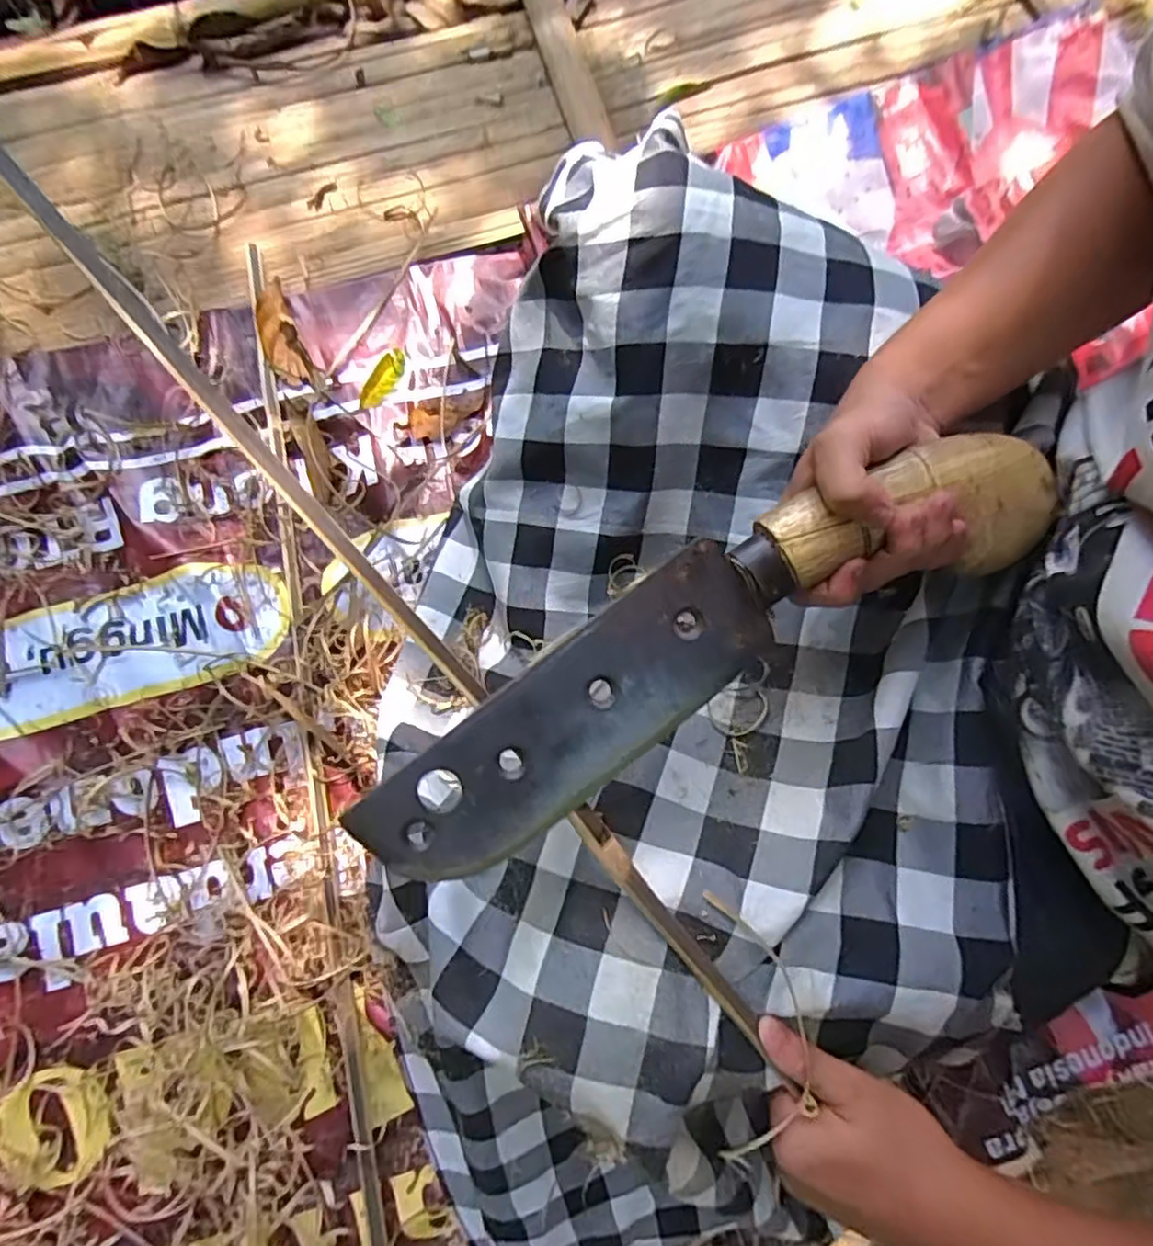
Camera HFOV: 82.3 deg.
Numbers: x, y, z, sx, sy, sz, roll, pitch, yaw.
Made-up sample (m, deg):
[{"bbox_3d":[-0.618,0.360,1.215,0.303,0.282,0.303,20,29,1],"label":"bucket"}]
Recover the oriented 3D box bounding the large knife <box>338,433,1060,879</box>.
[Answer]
[{"bbox_3d":[0.064,0.007,0.325,0.369,0.038,0.081,-31,101,-5],"label":"large knife"}]

